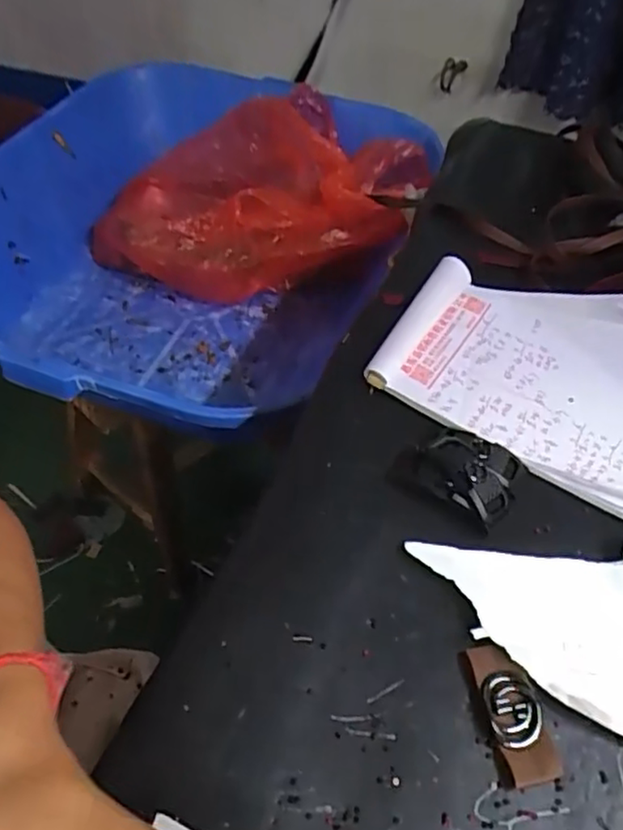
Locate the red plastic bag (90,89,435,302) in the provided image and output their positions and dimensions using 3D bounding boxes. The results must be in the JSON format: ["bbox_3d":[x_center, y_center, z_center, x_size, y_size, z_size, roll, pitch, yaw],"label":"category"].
[{"bbox_3d":[-0.056,-0.317,0.886,0.417,0.197,0.302,15,52,11],"label":"red plastic bag"}]

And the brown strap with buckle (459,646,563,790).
[{"bbox_3d":[0.098,0.144,0.317,0.027,0.011,0.063,-11,52,-11],"label":"brown strap with buckle"}]

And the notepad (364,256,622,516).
[{"bbox_3d":[0.161,-0.033,0.434,0.218,0.040,0.147,28,55,20],"label":"notepad"}]

